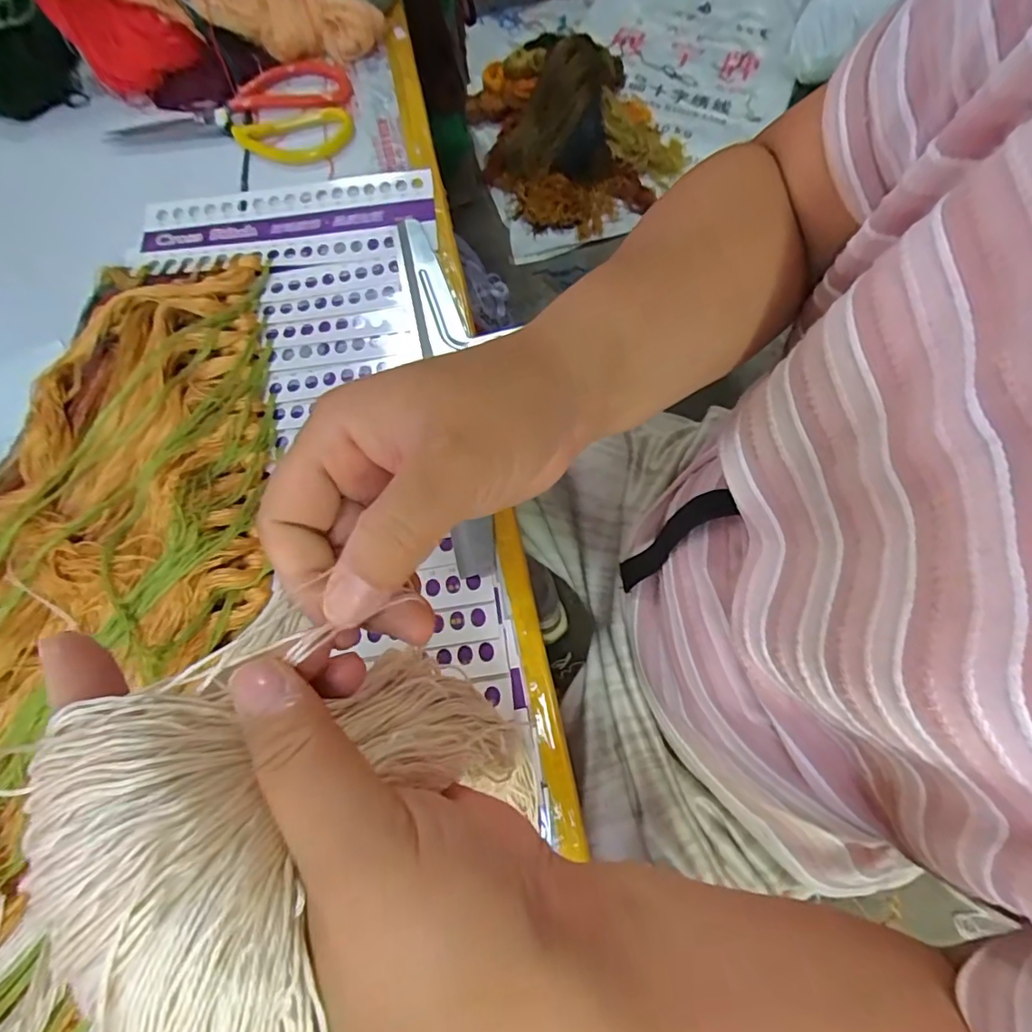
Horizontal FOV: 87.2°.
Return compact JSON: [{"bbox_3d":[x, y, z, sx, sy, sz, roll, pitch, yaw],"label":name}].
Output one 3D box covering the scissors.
[{"bbox_3d":[-0.250,-0.348,0.474,0.207,0.011,0.102,-8,73,-2],"label":"scissors"}]

